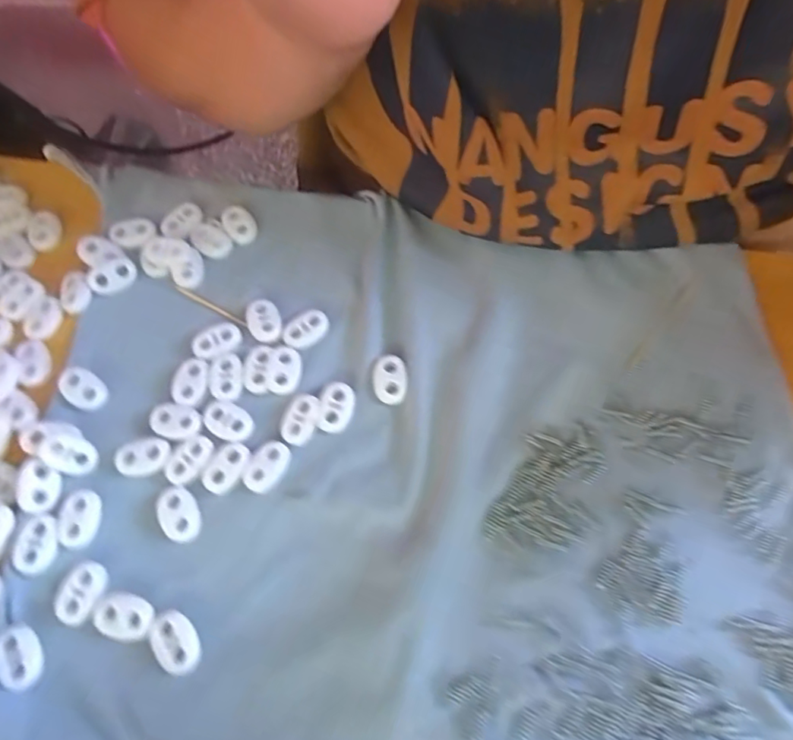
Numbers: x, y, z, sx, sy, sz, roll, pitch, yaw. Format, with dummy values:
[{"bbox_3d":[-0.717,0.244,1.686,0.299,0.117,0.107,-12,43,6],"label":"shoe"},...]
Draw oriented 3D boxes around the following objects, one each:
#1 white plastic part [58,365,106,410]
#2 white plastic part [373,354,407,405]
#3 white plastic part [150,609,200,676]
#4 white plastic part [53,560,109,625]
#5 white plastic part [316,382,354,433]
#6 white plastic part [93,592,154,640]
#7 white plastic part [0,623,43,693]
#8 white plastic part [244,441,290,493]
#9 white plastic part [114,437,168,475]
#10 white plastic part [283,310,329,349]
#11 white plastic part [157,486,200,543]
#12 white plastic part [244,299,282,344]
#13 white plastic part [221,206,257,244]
[{"bbox_3d":[-0.141,0.007,0.240,0.023,0.004,0.015,37,72,15],"label":"white plastic part"},{"bbox_3d":[-0.003,0.003,0.239,0.014,0.004,0.022,1,66,1],"label":"white plastic part"},{"bbox_3d":[-0.083,0.102,0.201,0.015,0.004,0.023,-24,68,-9],"label":"white plastic part"},{"bbox_3d":[-0.122,0.086,0.208,0.016,0.004,0.023,19,68,9],"label":"white plastic part"},{"bbox_3d":[-0.026,0.016,0.235,0.014,0.004,0.022,9,67,5],"label":"white plastic part"},{"bbox_3d":[-0.104,0.094,0.205,0.022,0.004,0.016,14,67,7],"label":"white plastic part"},{"bbox_3d":[-0.141,0.106,0.199,0.013,0.004,0.023,-27,69,-11],"label":"white plastic part"},{"bbox_3d":[-0.054,0.040,0.225,0.014,0.004,0.022,30,70,13],"label":"white plastic part"},{"bbox_3d":[-0.108,0.037,0.228,0.023,0.004,0.014,-16,67,-6],"label":"white plastic part"},{"bbox_3d":[-0.042,-0.019,0.250,0.022,0.004,0.014,-39,71,-15],"label":"white plastic part"},{"bbox_3d":[-0.089,0.058,0.219,0.015,0.004,0.023,-28,69,-11],"label":"white plastic part"},{"bbox_3d":[-0.062,-0.024,0.251,0.016,0.004,0.022,-27,69,-11],"label":"white plastic part"},{"bbox_3d":[-0.080,-0.074,0.272,0.015,0.005,0.021,-25,68,-10],"label":"white plastic part"}]

